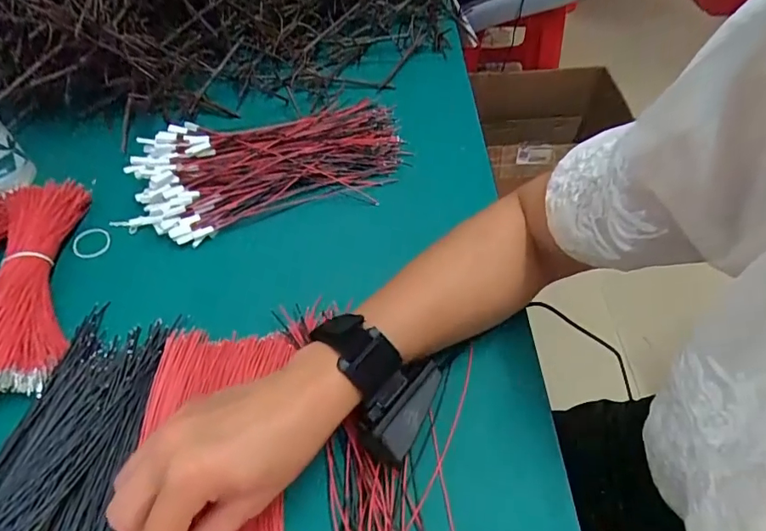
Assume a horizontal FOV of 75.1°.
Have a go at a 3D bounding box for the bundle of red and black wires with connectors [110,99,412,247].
[{"bbox_3d":[-0.116,-0.105,0.499,0.280,0.045,0.132,-18,53,-11],"label":"bundle of red and black wires with connectors"}]

